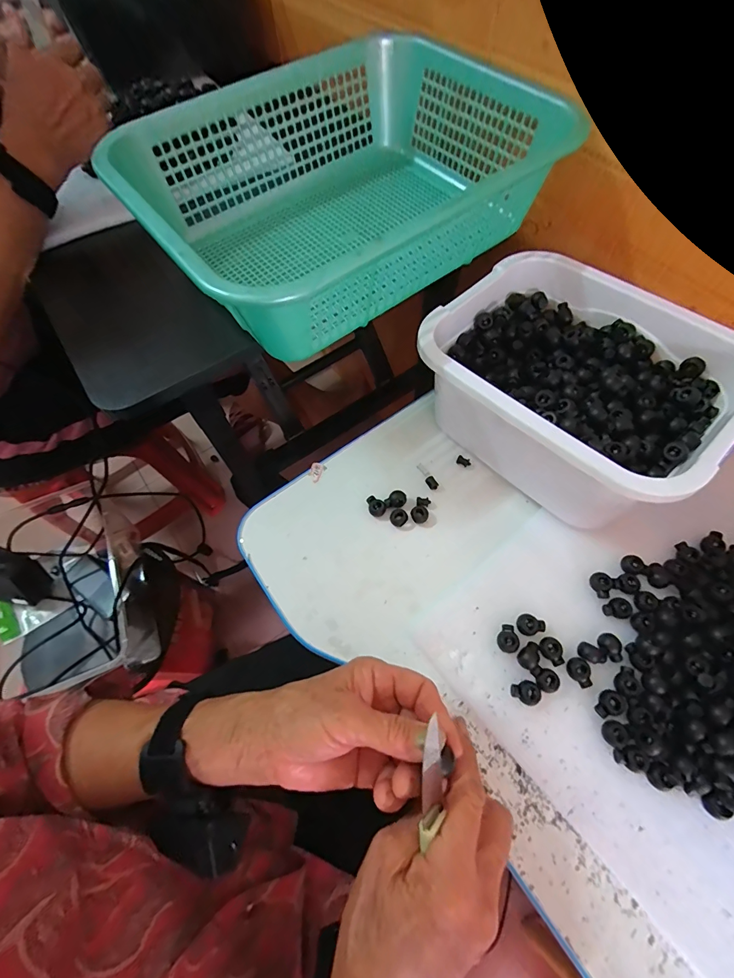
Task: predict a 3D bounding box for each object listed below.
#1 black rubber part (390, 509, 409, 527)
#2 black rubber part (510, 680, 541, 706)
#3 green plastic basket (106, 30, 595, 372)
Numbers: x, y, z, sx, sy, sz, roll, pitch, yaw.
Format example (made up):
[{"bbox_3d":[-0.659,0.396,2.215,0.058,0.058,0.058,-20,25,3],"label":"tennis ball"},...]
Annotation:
[{"bbox_3d":[0.032,0.029,0.401,0.017,0.005,0.016,-1,64,2],"label":"black rubber part"},{"bbox_3d":[0.128,0.164,0.317,0.023,0.011,0.017,4,64,5],"label":"black rubber part"},{"bbox_3d":[-0.027,-0.298,0.405,0.374,0.109,0.295,-37,68,-14],"label":"green plastic basket"}]

